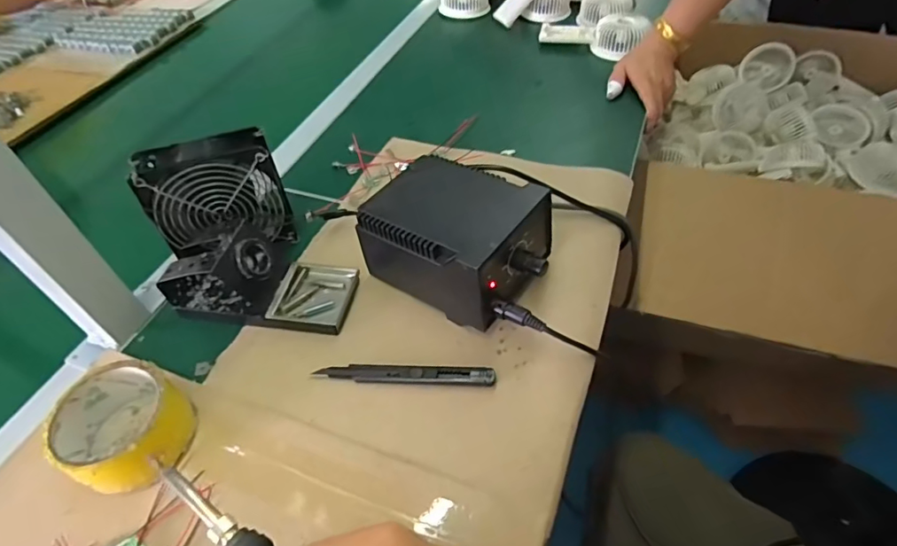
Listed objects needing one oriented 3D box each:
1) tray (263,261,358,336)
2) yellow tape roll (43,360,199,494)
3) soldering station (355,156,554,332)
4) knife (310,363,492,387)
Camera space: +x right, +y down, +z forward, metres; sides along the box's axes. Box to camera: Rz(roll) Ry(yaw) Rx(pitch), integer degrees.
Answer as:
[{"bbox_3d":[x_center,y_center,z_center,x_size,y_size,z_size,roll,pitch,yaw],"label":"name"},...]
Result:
[{"bbox_3d":[-0.125,0.022,0.483,0.070,0.011,0.075,5,48,10],"label":"tray"},{"bbox_3d":[-0.244,0.117,0.390,0.091,0.048,0.086,-3,48,3],"label":"yellow tape roll"},{"bbox_3d":[0.011,-0.031,0.470,0.154,0.087,0.116,27,55,26],"label":"soldering station"},{"bbox_3d":[-0.037,0.084,0.426,0.148,0.010,0.017,2,48,7],"label":"knife"}]

